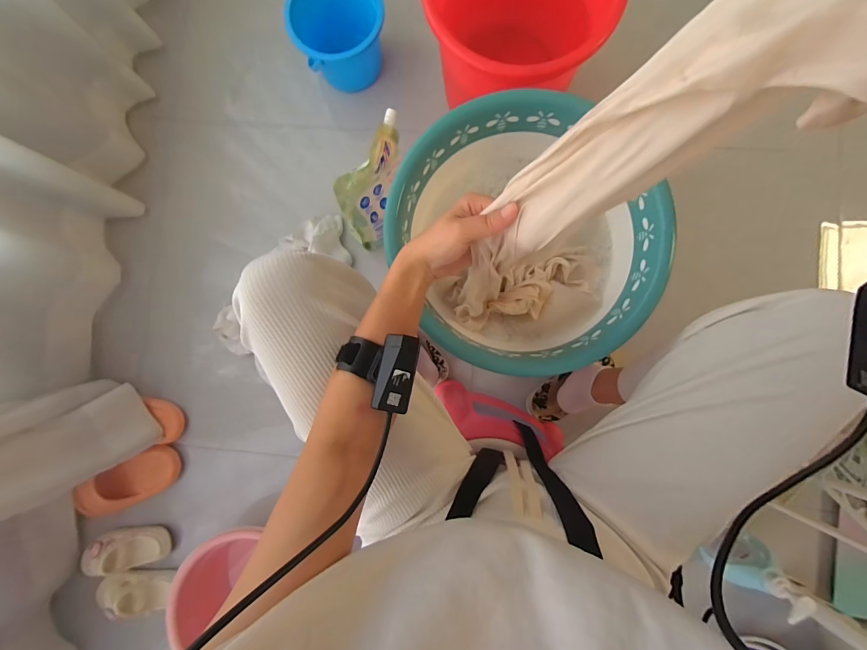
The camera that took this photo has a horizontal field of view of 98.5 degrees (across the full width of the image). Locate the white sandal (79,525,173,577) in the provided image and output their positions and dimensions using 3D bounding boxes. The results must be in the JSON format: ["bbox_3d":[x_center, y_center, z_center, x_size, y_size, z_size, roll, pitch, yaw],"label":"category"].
[{"bbox_3d":[-0.668,0.487,0.814,0.153,0.049,0.082,-12,86,2],"label":"white sandal"}]

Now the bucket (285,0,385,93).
[{"bbox_3d":[-0.205,-0.651,0.840,0.198,0.154,0.164,-33,85,1],"label":"bucket"}]

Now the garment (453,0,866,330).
[{"bbox_3d":[0.158,-0.114,0.355,0.125,0.463,0.184,44,73,5],"label":"garment"}]

